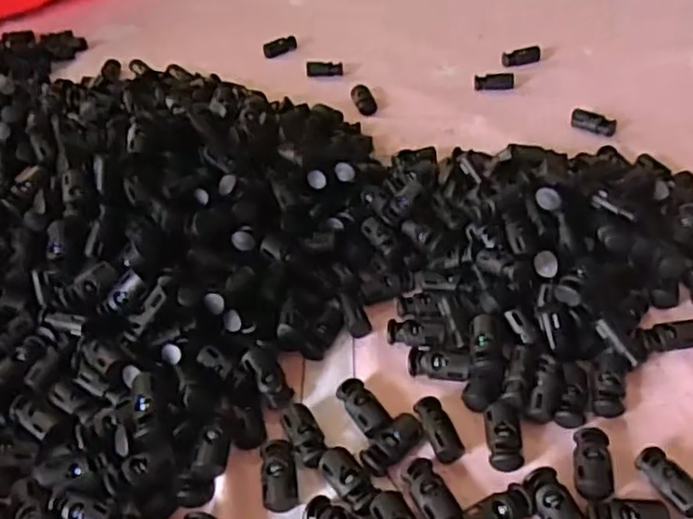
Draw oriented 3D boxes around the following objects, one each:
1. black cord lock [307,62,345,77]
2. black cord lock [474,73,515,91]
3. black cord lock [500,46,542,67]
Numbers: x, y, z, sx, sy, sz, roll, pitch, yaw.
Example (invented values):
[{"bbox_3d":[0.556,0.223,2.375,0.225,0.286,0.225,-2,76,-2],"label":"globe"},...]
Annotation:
[{"bbox_3d":[-0.016,-0.143,0.532,0.027,0.006,0.015,-7,42,1],"label":"black cord lock"},{"bbox_3d":[0.104,-0.125,0.496,0.027,0.008,0.010,-3,42,5],"label":"black cord lock"},{"bbox_3d":[0.130,-0.150,0.522,0.030,0.010,0.014,-9,42,-1],"label":"black cord lock"}]

